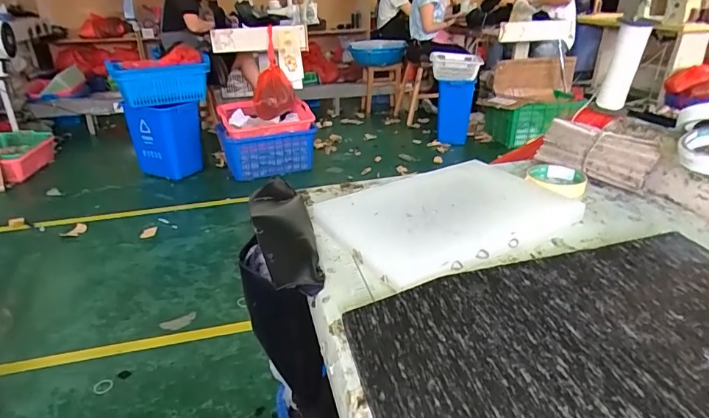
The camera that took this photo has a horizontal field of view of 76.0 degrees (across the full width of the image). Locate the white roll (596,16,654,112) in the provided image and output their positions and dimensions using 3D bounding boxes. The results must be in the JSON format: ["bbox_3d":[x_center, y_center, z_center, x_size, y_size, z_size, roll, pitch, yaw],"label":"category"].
[{"bbox_3d":[0.406,-0.217,0.685,0.046,0.134,0.034,15,30,28],"label":"white roll"}]

